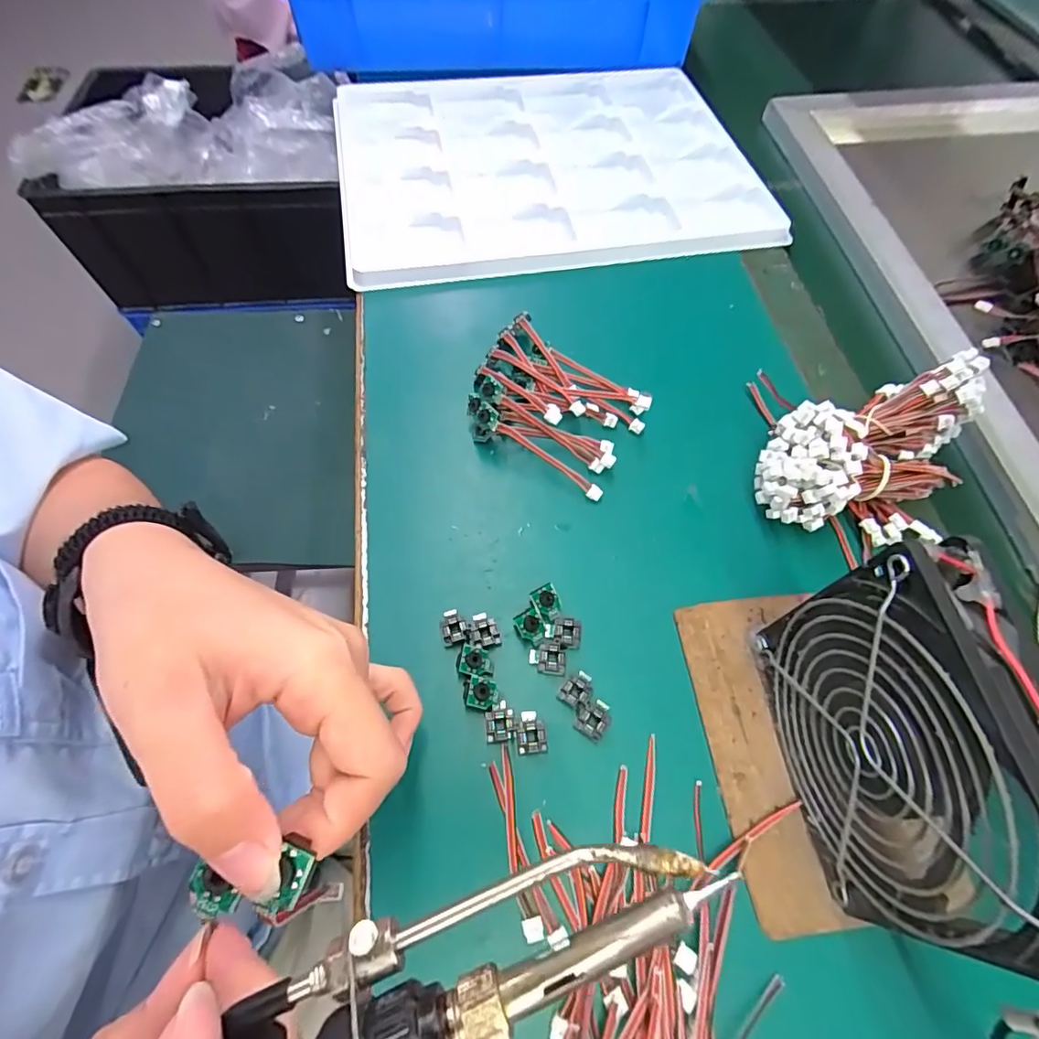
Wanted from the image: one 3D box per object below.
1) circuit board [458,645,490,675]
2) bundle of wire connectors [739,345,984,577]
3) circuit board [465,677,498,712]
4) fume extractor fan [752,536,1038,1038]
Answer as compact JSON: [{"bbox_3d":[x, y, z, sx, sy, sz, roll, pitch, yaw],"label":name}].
[{"bbox_3d":[-0.022,0.070,0.260,0.015,0.004,0.015,20,51,-13],"label":"circuit board"},{"bbox_3d":[0.206,-0.038,0.307,0.137,0.051,0.097,-4,62,-4],"label":"bundle of wire connectors"},{"bbox_3d":[-0.018,0.086,0.256,0.014,0.012,0.015,8,62,2],"label":"circuit board"},{"bbox_3d":[0.140,0.090,0.191,0.029,0.128,0.127,-3,62,-4],"label":"fume extractor fan"}]

